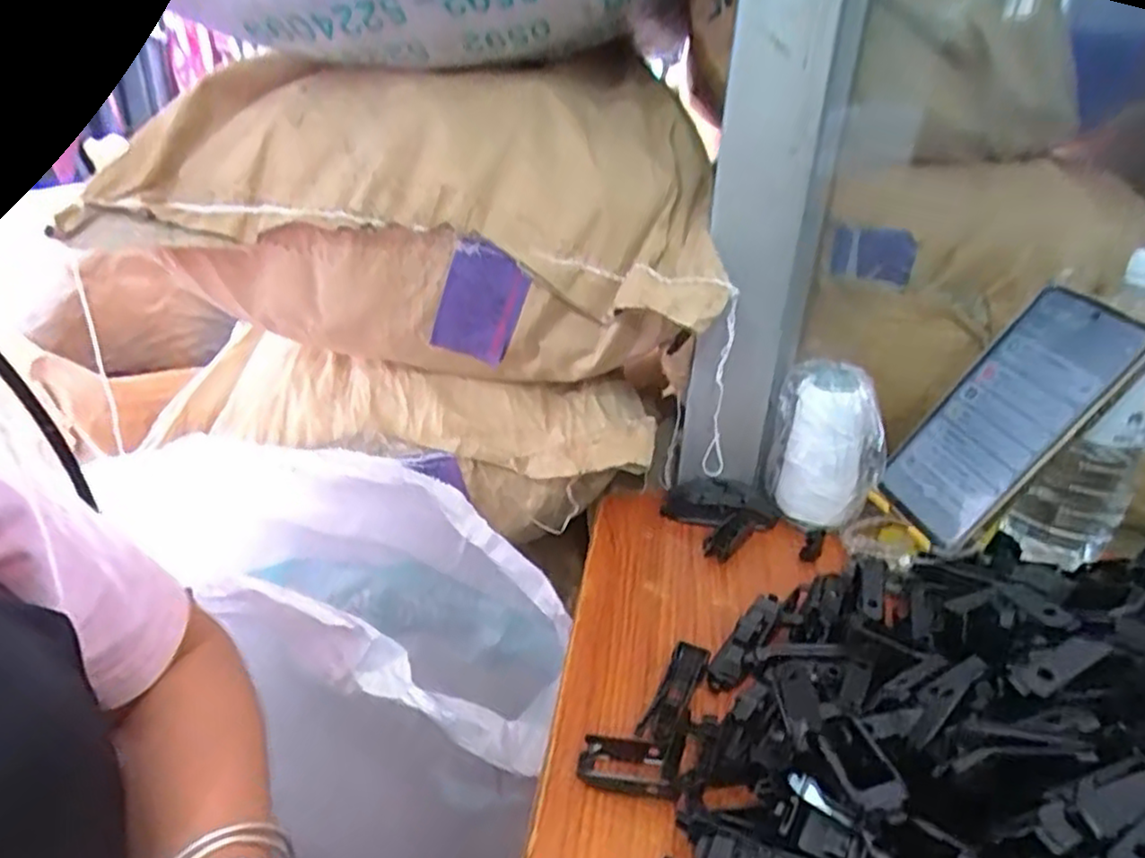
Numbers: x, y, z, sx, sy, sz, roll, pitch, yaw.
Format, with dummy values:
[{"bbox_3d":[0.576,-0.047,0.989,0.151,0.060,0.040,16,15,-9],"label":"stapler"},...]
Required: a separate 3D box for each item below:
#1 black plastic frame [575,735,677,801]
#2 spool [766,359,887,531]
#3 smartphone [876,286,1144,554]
[{"bbox_3d":[0.025,0.157,0.332,0.044,0.012,0.022,7,27,8],"label":"black plastic frame"},{"bbox_3d":[0.180,0.012,0.506,0.062,0.108,0.051,2,27,-1],"label":"spool"},{"bbox_3d":[0.265,-0.005,0.442,0.014,0.165,0.079,23,23,-28],"label":"smartphone"}]

